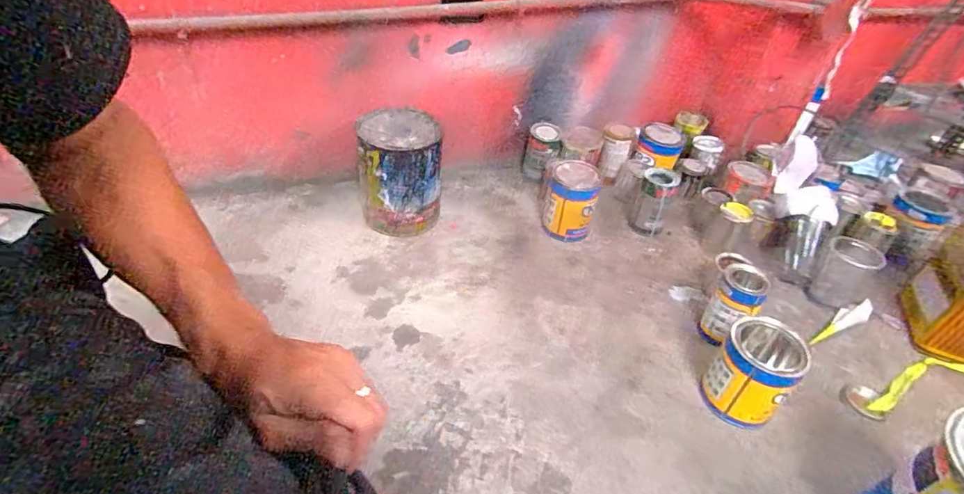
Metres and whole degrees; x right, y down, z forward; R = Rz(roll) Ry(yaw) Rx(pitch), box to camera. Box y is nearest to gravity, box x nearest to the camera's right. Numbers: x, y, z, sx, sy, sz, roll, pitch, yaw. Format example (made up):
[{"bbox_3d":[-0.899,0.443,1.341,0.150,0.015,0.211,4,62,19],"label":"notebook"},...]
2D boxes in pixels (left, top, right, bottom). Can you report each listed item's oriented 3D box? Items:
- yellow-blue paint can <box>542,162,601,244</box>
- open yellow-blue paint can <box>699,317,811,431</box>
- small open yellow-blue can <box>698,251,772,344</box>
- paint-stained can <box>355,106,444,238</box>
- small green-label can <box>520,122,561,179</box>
[{"bbox_3d":[0.188,-0.094,1.041,0.109,0.140,0.095,12,41,9],"label":"yellow-blue paint can"},{"bbox_3d":[0.397,0.185,0.720,0.104,0.124,0.107,34,48,30],"label":"open yellow-blue paint can"},{"bbox_3d":[0.425,0.099,0.838,0.077,0.127,0.102,15,41,12],"label":"small open yellow-blue can"},{"bbox_3d":[-0.168,-0.146,1.011,0.164,0.220,0.150,2,40,-5],"label":"paint-stained can"},{"bbox_3d":[0.141,-0.231,1.172,0.084,0.116,0.083,10,40,4],"label":"small green-label can"}]

